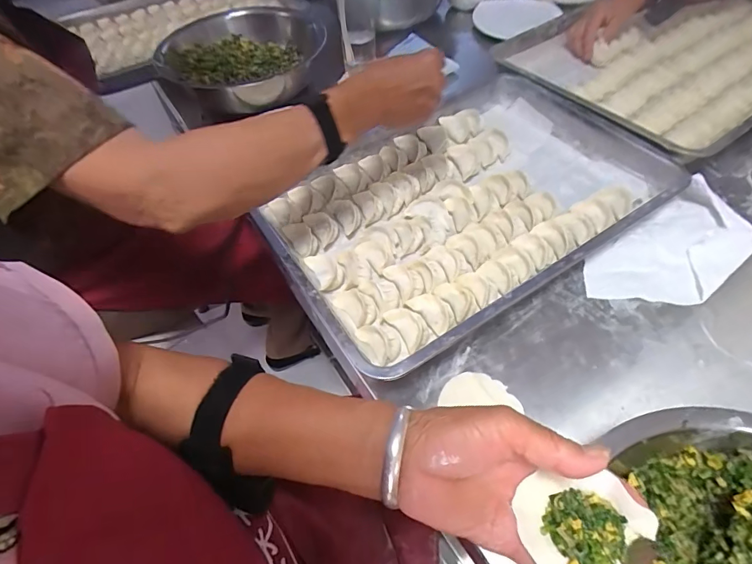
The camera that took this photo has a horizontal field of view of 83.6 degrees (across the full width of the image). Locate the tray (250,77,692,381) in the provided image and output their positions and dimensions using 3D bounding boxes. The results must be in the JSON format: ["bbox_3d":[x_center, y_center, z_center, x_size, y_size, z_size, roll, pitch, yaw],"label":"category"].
[{"bbox_3d":[0.109,-0.121,0.562,0.487,0.049,0.347,-31,59,-17],"label":"tray"}]

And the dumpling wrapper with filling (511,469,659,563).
[{"bbox_3d":[0.119,0.143,0.245,0.066,0.020,0.065,30,62,22],"label":"dumpling wrapper with filling"}]

